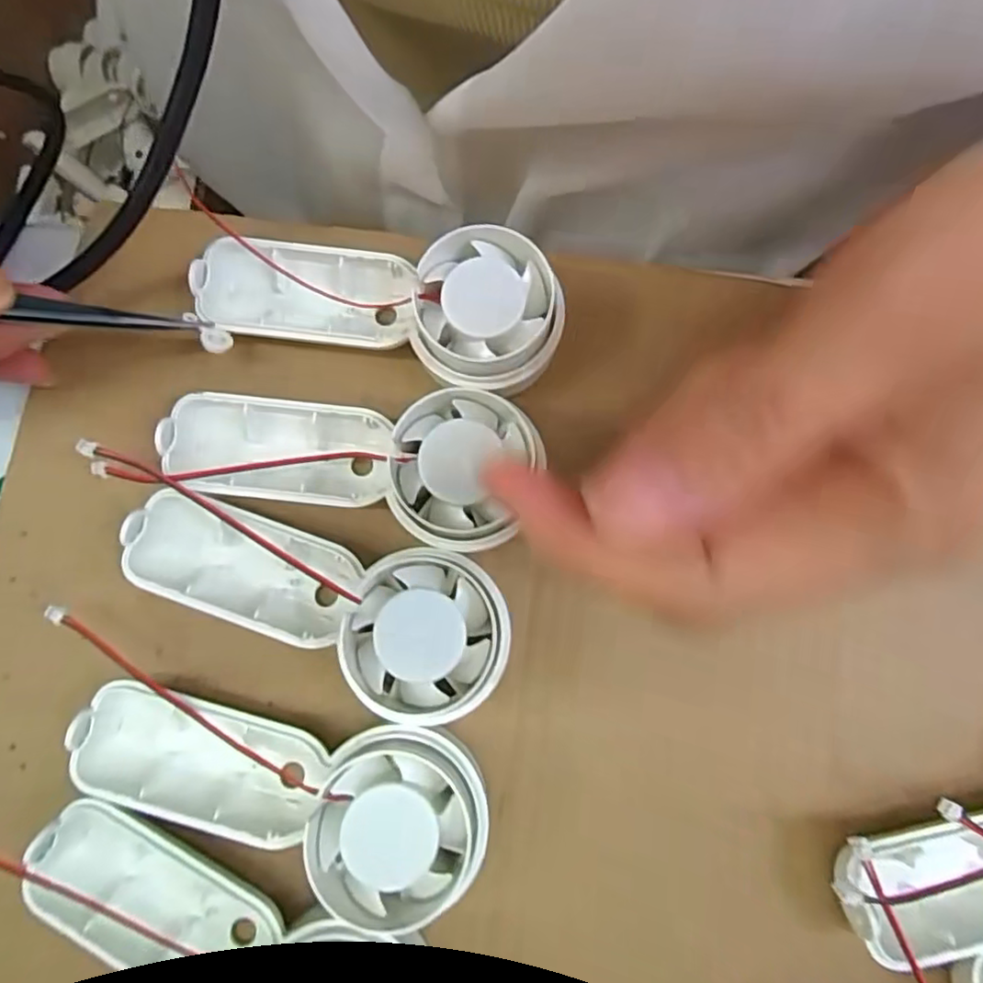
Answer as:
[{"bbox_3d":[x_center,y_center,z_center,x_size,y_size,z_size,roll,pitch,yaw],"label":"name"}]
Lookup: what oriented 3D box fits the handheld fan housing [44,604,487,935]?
[{"bbox_3d":[-0.063,0.075,0.165,0.121,0.025,0.043,16,79,5],"label":"handheld fan housing"}]

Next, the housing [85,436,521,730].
[{"bbox_3d":[-0.055,0.026,0.175,0.121,0.025,0.043,21,80,5],"label":"housing"}]

